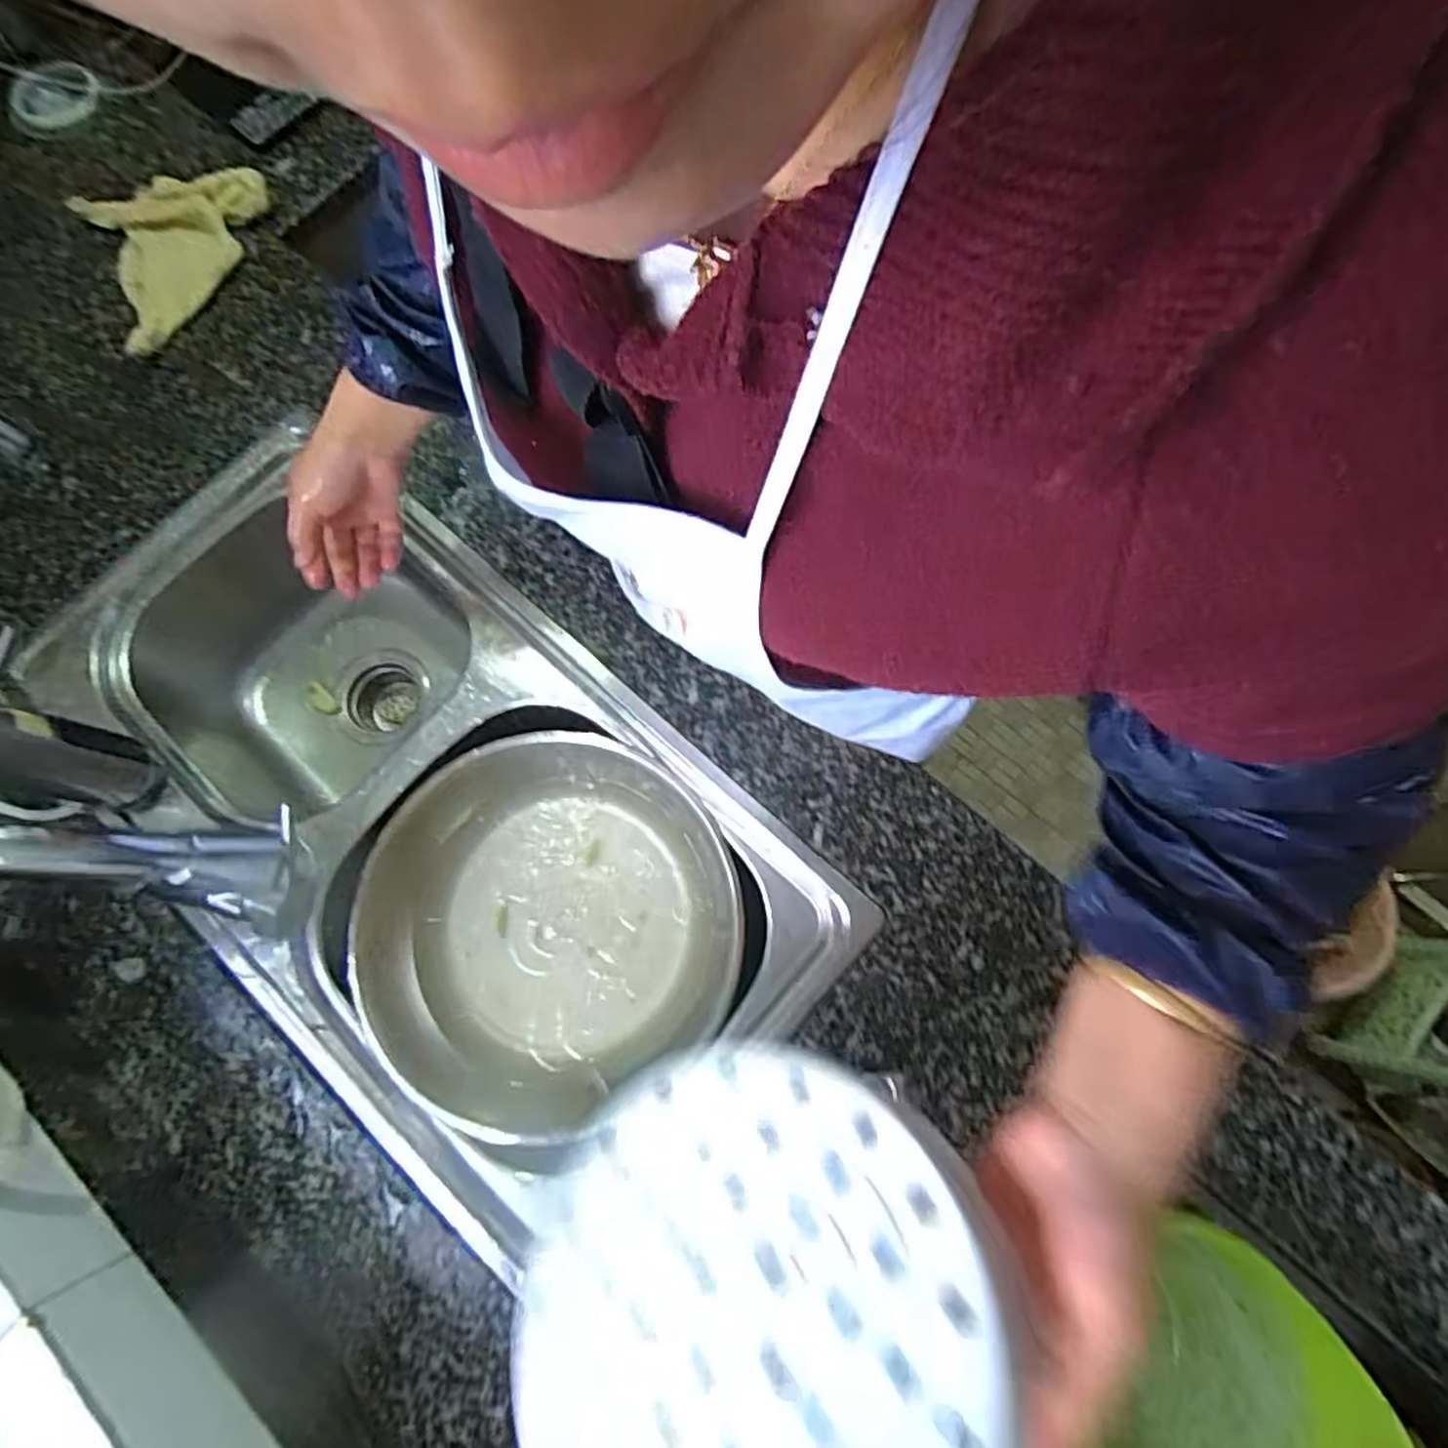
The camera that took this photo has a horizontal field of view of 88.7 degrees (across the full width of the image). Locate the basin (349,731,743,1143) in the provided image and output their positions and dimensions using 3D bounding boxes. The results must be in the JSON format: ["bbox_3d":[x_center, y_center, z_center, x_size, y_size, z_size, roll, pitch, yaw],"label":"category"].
[{"bbox_3d":[-0.147,0.164,0.621,0.297,0.070,0.297,0,75,1],"label":"basin"}]

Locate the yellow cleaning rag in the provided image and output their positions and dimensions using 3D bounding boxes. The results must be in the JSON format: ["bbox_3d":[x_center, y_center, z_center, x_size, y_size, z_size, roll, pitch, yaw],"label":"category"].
[{"bbox_3d":[-0.525,-0.474,0.722,0.174,0.020,0.201,-26,76,-5],"label":"yellow cleaning rag"}]

